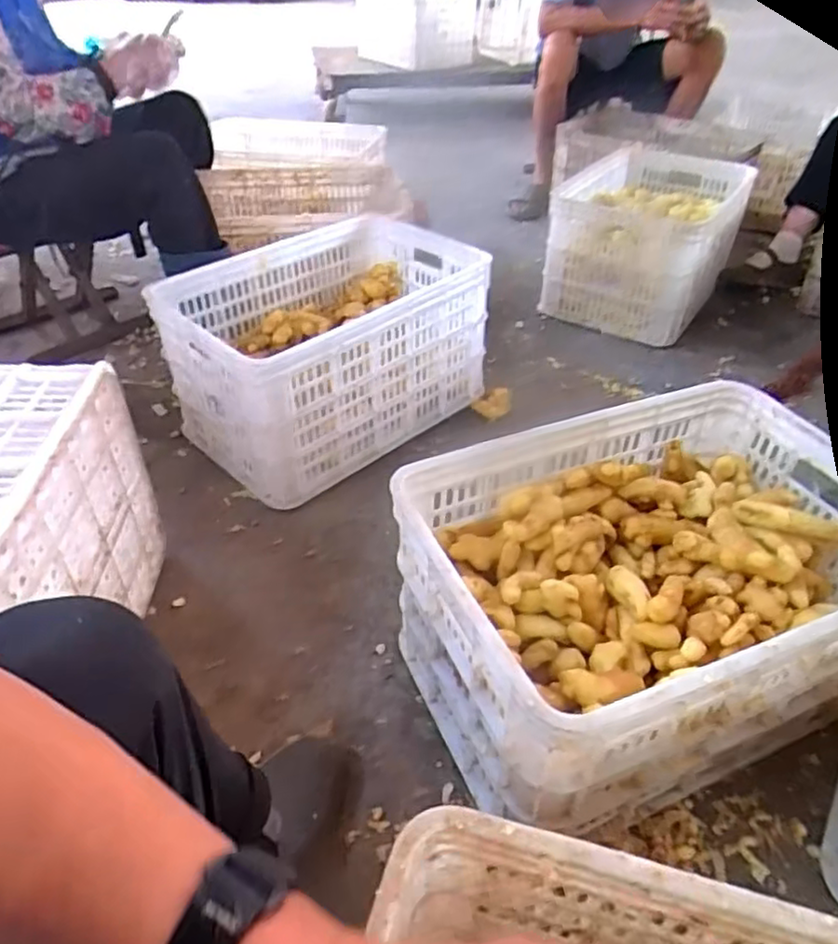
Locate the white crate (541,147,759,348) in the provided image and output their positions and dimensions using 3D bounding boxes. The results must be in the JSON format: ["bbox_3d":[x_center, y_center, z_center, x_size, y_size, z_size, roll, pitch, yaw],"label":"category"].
[{"bbox_3d":[0.553,-0.574,1.655,0.388,0.268,0.504,19,44,20],"label":"white crate"}]

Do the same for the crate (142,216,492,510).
[{"bbox_3d":[-0.157,-0.237,1.245,0.369,0.285,0.546,33,50,32],"label":"crate"}]

